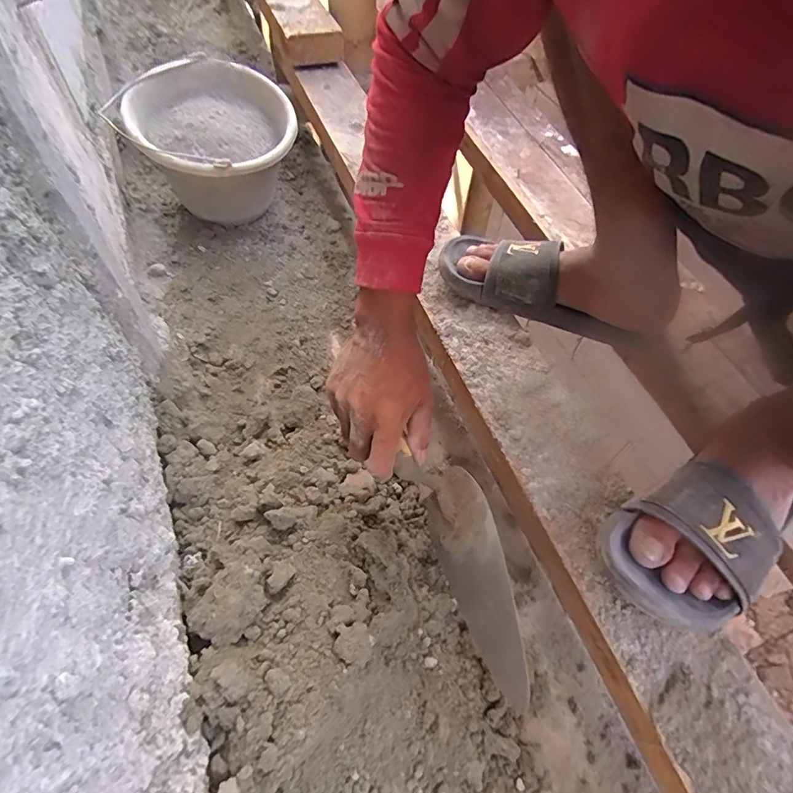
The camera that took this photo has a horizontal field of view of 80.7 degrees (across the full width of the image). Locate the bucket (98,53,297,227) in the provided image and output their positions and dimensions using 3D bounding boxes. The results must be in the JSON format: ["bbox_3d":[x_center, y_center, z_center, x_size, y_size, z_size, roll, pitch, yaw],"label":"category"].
[{"bbox_3d":[-0.297,-0.397,0.771,0.225,0.192,0.236,2,57,-3],"label":"bucket"}]

